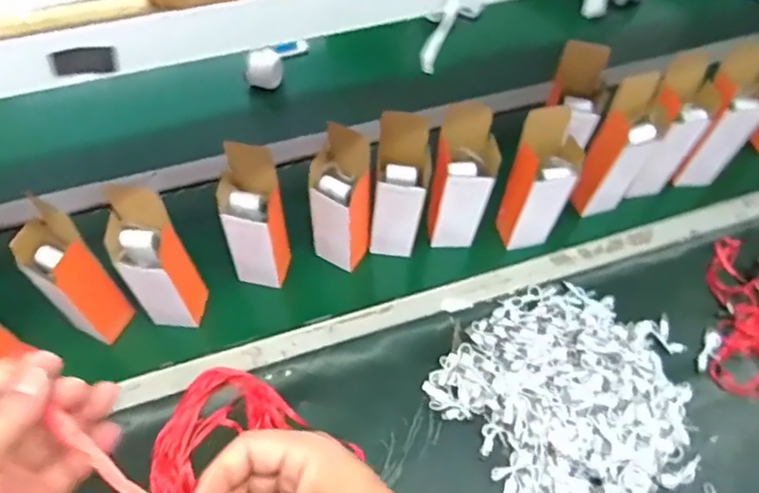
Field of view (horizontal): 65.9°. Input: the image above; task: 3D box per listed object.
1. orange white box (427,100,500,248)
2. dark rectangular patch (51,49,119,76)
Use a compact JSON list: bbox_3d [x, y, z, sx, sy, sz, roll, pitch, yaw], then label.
[{"bbox_3d":[0.117,-0.089,0.838,0.080,0.238,0.070,2,58,-2],"label":"orange white box"},{"bbox_3d":[-0.196,-0.123,0.391,0.039,0.021,0.004,-20,61,-15],"label":"dark rectangular patch"}]

